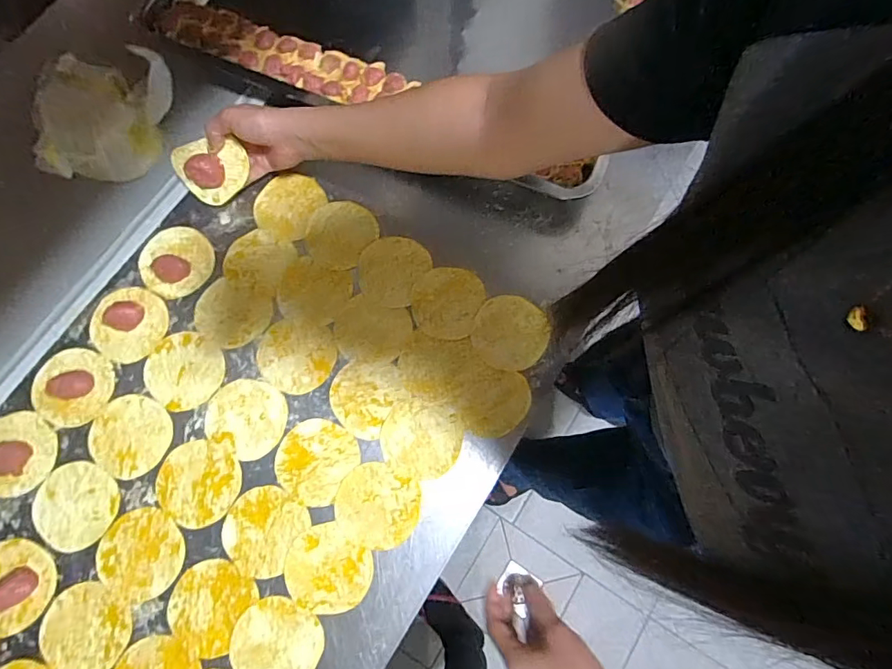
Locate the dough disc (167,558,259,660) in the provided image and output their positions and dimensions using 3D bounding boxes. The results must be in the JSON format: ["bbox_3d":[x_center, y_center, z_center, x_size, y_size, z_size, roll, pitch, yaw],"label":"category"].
[{"bbox_3d":[-0.231,0.264,0.464,0.073,0.004,0.081,27,77,7],"label":"dough disc"}]

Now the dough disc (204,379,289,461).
[{"bbox_3d":[-0.211,0.086,0.508,0.086,0.004,0.075,33,78,9],"label":"dough disc"}]

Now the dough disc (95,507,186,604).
[{"bbox_3d":[-0.304,0.219,0.476,0.082,0.004,0.079,0,75,0],"label":"dough disc"}]

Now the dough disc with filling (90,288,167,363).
[{"bbox_3d":[-0.355,-0.015,0.525,0.085,0.023,0.082,0,75,0],"label":"dough disc with filling"}]

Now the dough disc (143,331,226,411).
[{"bbox_3d":[-0.287,0.040,0.520,0.085,0.004,0.078,0,75,0],"label":"dough disc"}]

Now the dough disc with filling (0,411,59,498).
[{"bbox_3d":[-0.449,0.121,0.493,0.077,0.018,0.083,0,75,0],"label":"dough disc with filling"}]

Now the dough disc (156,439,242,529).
[{"bbox_3d":[-0.255,0.153,0.492,0.084,0.004,0.083,-9,75,-2],"label":"dough disc"}]

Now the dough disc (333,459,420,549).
[{"bbox_3d":[-0.071,0.175,0.486,0.082,0.004,0.078,0,75,0],"label":"dough disc"}]

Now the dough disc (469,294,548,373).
[{"bbox_3d":[0.072,-0.003,0.529,0.080,0.004,0.084,0,75,0],"label":"dough disc"}]

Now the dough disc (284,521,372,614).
[{"bbox_3d":[-0.119,0.233,0.470,0.082,0.004,0.076,0,75,0],"label":"dough disc"}]

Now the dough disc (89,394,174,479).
[{"bbox_3d":[-0.333,0.106,0.504,0.084,0.004,0.082,0,75,0],"label":"dough disc"}]

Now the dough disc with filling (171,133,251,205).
[{"bbox_3d":[-0.264,-0.180,0.530,0.085,0.017,0.066,0,111,5],"label":"dough disc with filling"}]

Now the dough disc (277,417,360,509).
[{"bbox_3d":[-0.137,0.130,0.497,0.077,0.004,0.082,0,75,0],"label":"dough disc"}]

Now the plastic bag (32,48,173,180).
[{"bbox_3d":[-0.383,-0.243,0.550,0.159,0.098,0.090,-19,76,-5],"label":"plastic bag"}]

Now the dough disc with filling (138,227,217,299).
[{"bbox_3d":[-0.312,-0.085,0.548,0.080,0.011,0.081,0,75,0],"label":"dough disc with filling"}]

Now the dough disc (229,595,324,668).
[{"bbox_3d":[-0.163,0.299,0.455,0.082,0.004,0.080,0,75,0],"label":"dough disc"}]

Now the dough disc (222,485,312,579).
[{"bbox_3d":[-0.186,0.197,0.480,0.074,0.004,0.081,0,75,0],"label":"dough disc"}]

